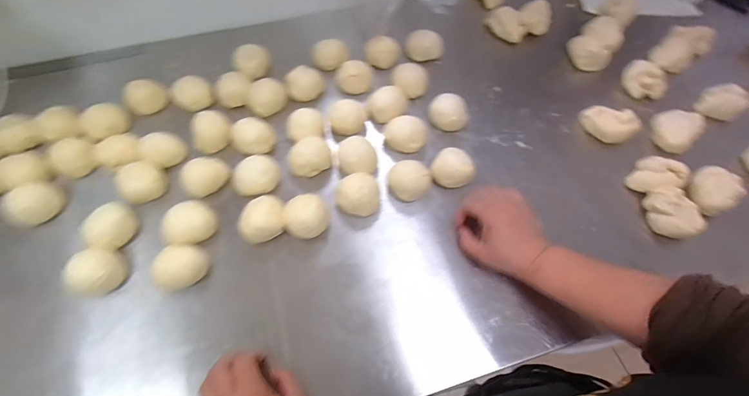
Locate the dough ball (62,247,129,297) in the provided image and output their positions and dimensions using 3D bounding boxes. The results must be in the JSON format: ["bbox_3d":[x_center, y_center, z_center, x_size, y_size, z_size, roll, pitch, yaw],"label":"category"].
[{"bbox_3d":[-0.341,0.090,0.456,0.055,0.037,0.057,0,60,-1],"label":"dough ball"}]

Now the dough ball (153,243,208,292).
[{"bbox_3d":[-0.241,0.087,0.466,0.064,0.041,0.052,-35,66,-19],"label":"dough ball"}]

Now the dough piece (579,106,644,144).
[{"bbox_3d":[0.370,-0.122,0.586,0.049,0.028,0.079,-36,67,-19],"label":"dough piece"}]

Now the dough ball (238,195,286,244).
[{"bbox_3d":[-0.147,0.029,0.494,0.060,0.038,0.054,-25,63,-14],"label":"dough ball"}]

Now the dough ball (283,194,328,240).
[{"bbox_3d":[-0.091,0.026,0.496,0.061,0.041,0.056,4,60,1],"label":"dough ball"}]

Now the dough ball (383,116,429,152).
[{"bbox_3d":[0.048,-0.099,0.574,0.064,0.041,0.051,10,60,5],"label":"dough ball"}]

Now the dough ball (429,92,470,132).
[{"bbox_3d":[0.117,-0.135,0.586,0.063,0.037,0.053,13,61,7],"label":"dough ball"}]

